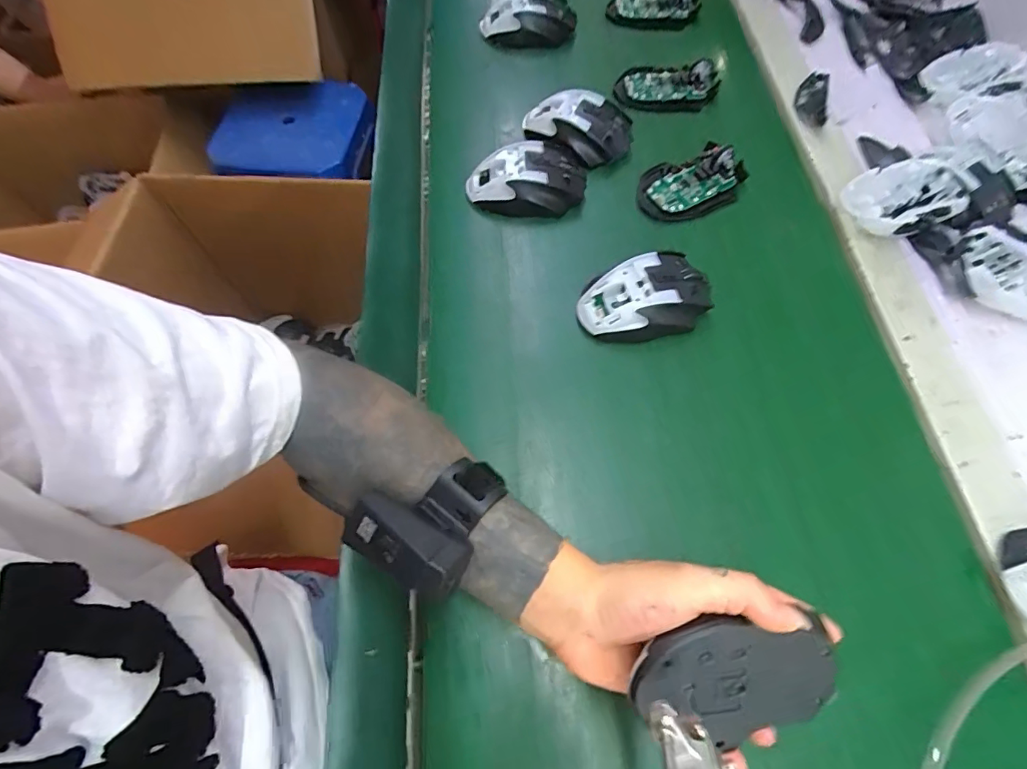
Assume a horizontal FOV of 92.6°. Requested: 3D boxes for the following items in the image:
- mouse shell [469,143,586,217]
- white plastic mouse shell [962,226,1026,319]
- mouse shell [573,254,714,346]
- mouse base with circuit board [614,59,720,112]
[{"bbox_3d":[0.014,-0.201,0.488,0.114,0.043,0.063,-13,65,-4],"label":"mouse shell"},{"bbox_3d":[0.444,-0.098,0.434,0.112,0.041,0.062,14,66,9],"label":"white plastic mouse shell"},{"bbox_3d":[0.114,-0.074,0.423,0.110,0.033,0.065,-19,65,-7],"label":"mouse shell"},{"bbox_3d":[0.176,-0.338,0.555,0.113,0.023,0.059,2,64,3],"label":"mouse base with circuit board"}]

